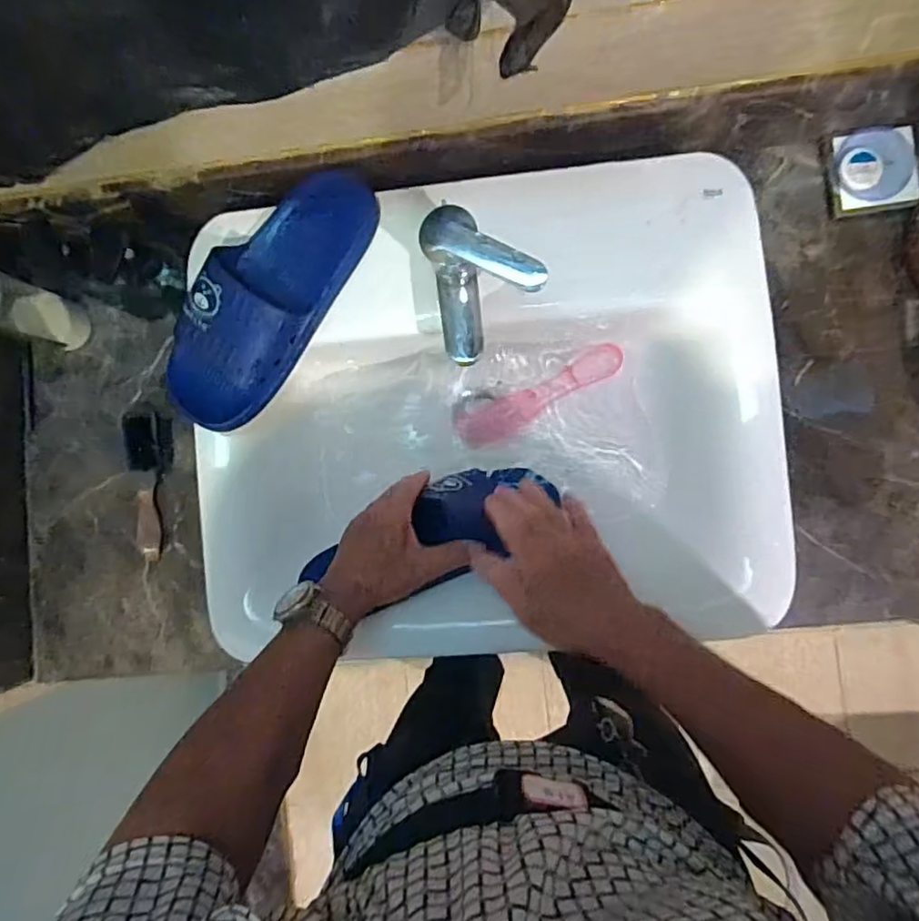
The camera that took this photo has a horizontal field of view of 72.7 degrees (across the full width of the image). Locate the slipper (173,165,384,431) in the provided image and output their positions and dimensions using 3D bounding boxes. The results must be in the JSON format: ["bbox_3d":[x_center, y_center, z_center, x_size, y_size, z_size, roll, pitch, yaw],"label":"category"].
[{"bbox_3d":[-0.173,-0.152,0.566,0.097,0.065,0.256,32,92,6],"label":"slipper"}]

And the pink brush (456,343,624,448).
[{"bbox_3d":[0.087,-0.068,0.662,0.183,0.026,0.041,-28,86,5],"label":"pink brush"}]

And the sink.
[{"bbox_3d":[0.033,-0.051,0.629,0.513,0.128,0.421,-6,88,6],"label":"sink"}]

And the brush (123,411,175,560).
[{"bbox_3d":[-0.346,0.025,0.700,0.047,0.019,0.164,-9,87,6],"label":"brush"}]

